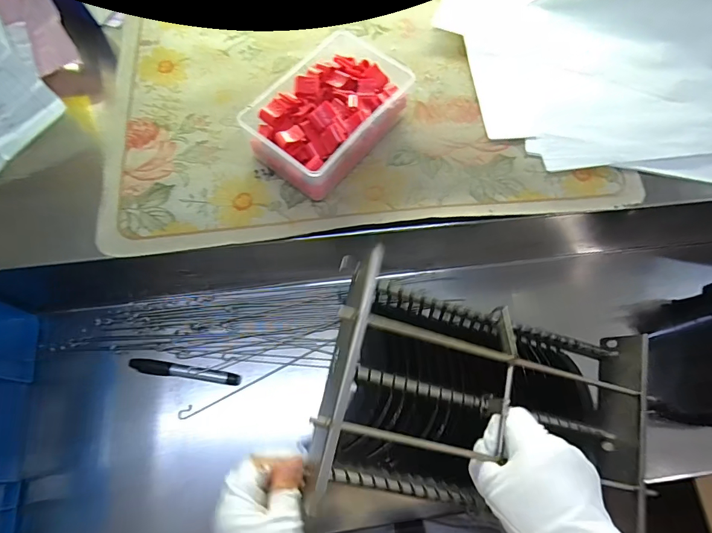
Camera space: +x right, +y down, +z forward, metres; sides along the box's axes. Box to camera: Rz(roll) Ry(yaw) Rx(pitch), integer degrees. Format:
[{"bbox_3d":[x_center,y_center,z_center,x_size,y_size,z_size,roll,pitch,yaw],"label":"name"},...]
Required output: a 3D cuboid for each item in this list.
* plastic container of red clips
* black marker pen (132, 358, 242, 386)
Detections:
[{"bbox_3d":[-0.031,-0.176,0.450,0.126,0.056,0.186,37,71,12],"label":"plastic container of red clips"},{"bbox_3d":[-0.216,0.133,0.496,0.136,0.013,0.017,8,68,2],"label":"black marker pen"}]

